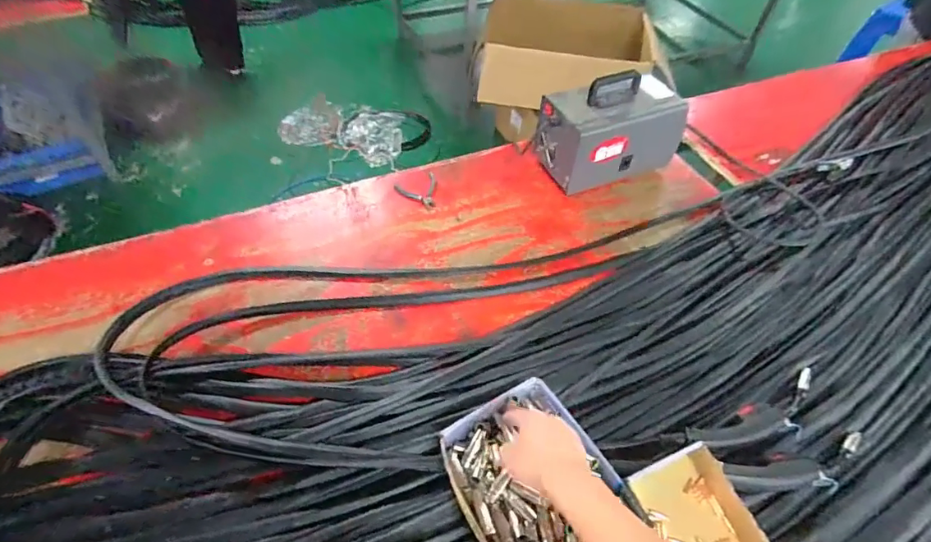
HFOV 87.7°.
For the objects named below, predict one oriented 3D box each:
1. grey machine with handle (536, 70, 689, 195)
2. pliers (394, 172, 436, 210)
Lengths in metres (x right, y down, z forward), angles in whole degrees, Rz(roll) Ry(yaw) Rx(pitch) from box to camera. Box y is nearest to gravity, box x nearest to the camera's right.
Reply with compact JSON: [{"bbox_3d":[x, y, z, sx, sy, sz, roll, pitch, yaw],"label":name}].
[{"bbox_3d":[0.334,-0.316,1.094,0.309,0.208,0.157,-14,52,-14],"label":"grey machine with handle"},{"bbox_3d":[-0.099,-0.176,1.086,0.092,0.018,0.100,-20,54,-18],"label":"pliers"}]

